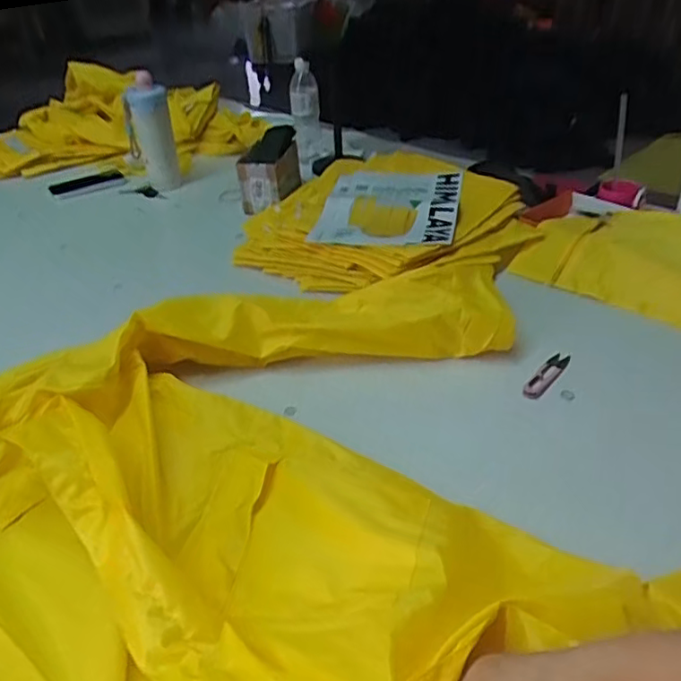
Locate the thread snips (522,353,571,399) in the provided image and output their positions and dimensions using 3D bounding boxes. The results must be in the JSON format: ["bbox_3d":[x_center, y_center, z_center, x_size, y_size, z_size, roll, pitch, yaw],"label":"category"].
[{"bbox_3d":[0.253,0.042,0.731,0.025,0.012,0.096,25,44,34],"label":"thread snips"}]

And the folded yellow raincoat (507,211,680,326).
[{"bbox_3d":[0.471,-0.126,0.914,0.321,0.047,0.260,26,45,35],"label":"folded yellow raincoat"}]

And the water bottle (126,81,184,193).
[{"bbox_3d":[-0.395,-0.437,1.256,0.085,0.186,0.062,-16,36,-15],"label":"water bottle"}]

